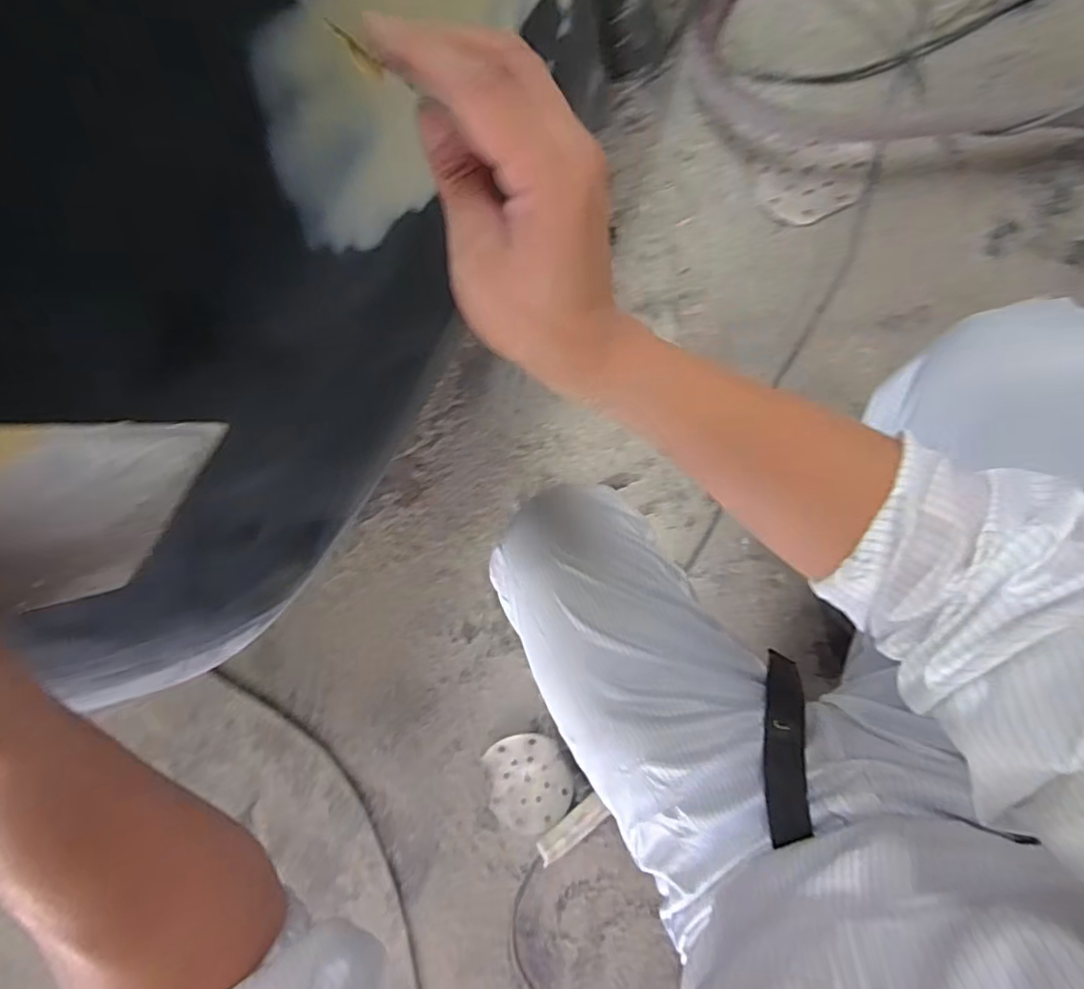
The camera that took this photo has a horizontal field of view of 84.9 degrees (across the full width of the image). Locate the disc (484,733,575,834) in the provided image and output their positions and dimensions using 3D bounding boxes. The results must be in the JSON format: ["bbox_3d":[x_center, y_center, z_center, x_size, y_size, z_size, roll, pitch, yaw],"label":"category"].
[{"bbox_3d":[-0.018,0.419,0.853,0.123,0.013,0.141,-6,90,13],"label":"disc"}]

